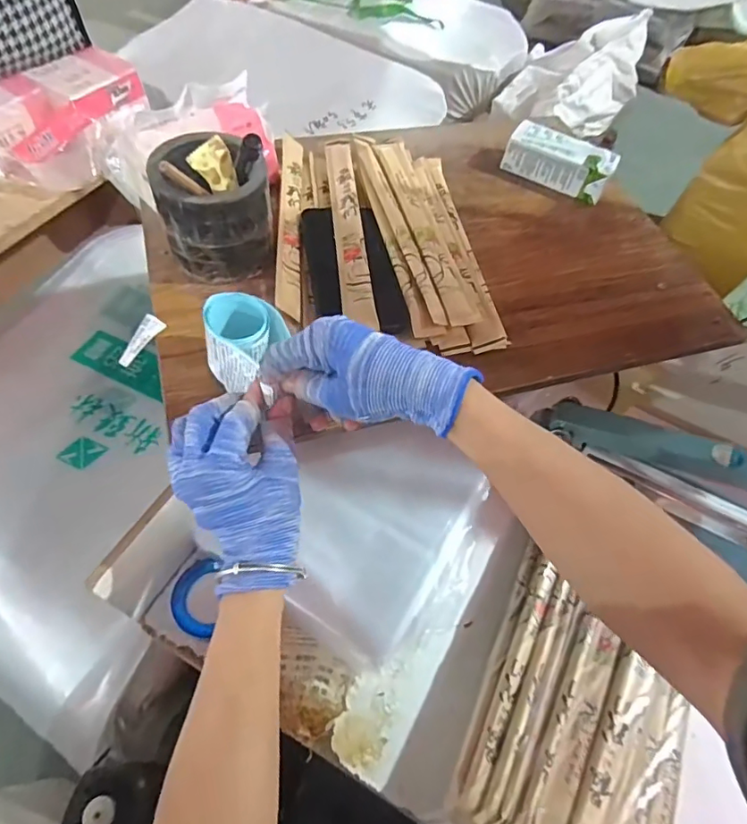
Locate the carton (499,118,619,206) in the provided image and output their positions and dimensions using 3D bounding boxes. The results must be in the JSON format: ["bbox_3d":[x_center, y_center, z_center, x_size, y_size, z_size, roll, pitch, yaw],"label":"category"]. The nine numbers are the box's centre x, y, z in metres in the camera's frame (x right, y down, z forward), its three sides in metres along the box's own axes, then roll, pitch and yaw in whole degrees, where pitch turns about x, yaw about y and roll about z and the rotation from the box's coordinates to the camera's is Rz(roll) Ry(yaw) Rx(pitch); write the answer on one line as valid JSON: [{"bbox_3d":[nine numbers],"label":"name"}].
[{"bbox_3d":[0.218,-0.293,0.598,0.124,0.038,0.063,28,60,12],"label":"carton"}]

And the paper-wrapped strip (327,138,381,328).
[{"bbox_3d":[-0.026,-0.189,0.509,0.030,0.011,0.272,-3,58,-7],"label":"paper-wrapped strip"}]

